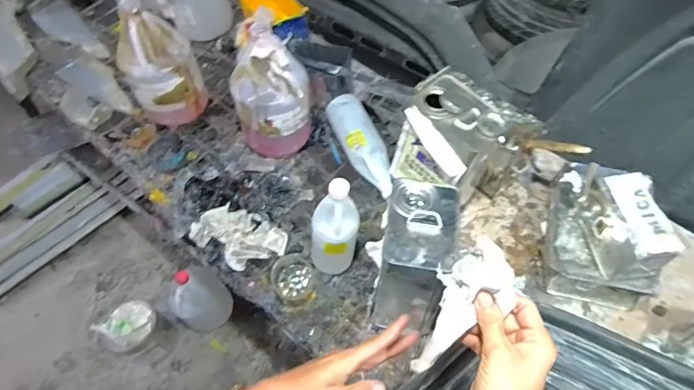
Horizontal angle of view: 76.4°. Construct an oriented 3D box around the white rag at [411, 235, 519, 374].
[{"bbox_3d":[0.105,0.107,0.410,0.063,0.037,0.136,34,93,19],"label":"white rag"}]

